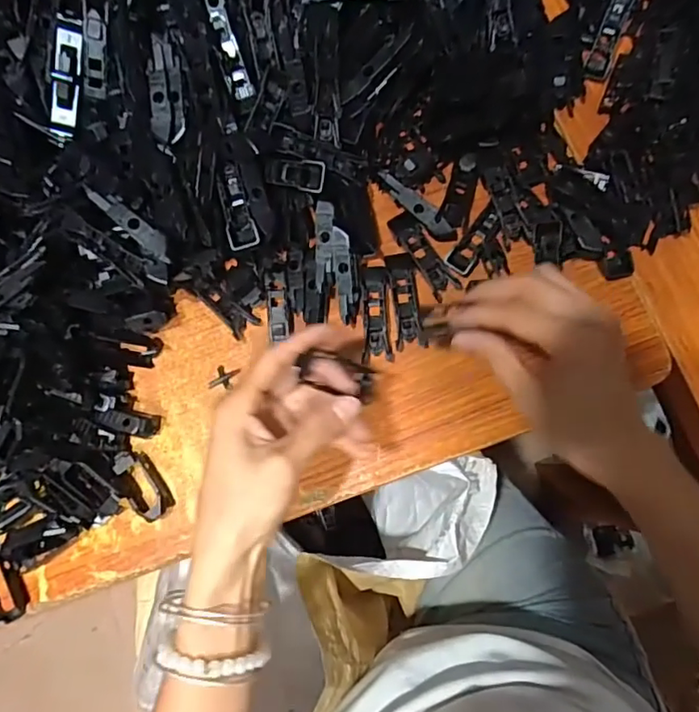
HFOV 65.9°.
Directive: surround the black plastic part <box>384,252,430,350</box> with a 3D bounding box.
[{"bbox_3d":[0.040,-0.040,0.386,0.021,0.012,0.069,-9,80,2],"label":"black plastic part"}]

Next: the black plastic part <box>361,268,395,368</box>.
[{"bbox_3d":[0.020,-0.030,0.385,0.021,0.015,0.070,1,80,3],"label":"black plastic part"}]

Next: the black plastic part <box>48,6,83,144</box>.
[{"bbox_3d":[-0.199,-0.194,0.378,0.022,0.012,0.084,18,113,2],"label":"black plastic part"}]

